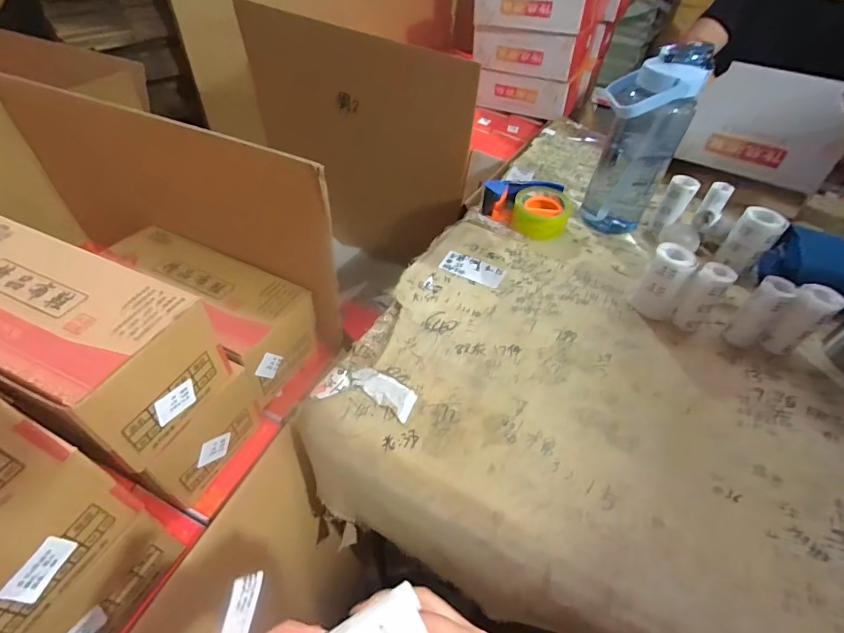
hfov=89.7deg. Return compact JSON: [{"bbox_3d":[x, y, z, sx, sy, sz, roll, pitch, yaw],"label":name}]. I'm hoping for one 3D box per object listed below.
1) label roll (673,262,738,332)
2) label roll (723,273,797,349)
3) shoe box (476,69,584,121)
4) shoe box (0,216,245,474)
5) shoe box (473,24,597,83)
[{"bbox_3d":[0.389,-0.025,0.593,0.043,0.098,0.041,36,55,23],"label":"label roll"},{"bbox_3d":[0.464,-0.007,0.581,0.046,0.105,0.046,2,47,-2],"label":"label roll"},{"bbox_3d":[0.331,-0.716,1.326,0.298,0.109,0.198,22,49,16],"label":"shoe box"},{"bbox_3d":[-0.361,0.012,0.420,0.299,0.104,0.132,20,49,14],"label":"shoe box"},{"bbox_3d":[0.343,-0.820,1.268,0.322,0.119,0.269,22,49,16],"label":"shoe box"}]

